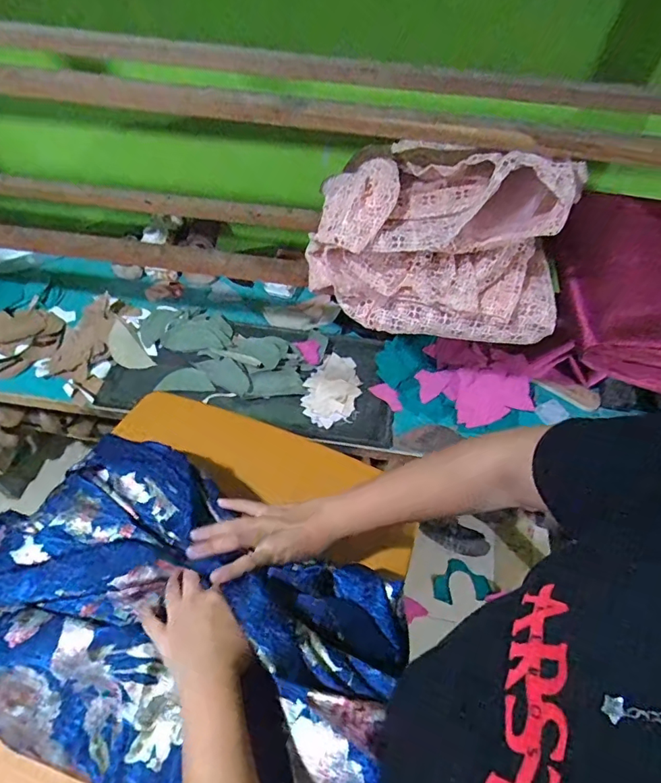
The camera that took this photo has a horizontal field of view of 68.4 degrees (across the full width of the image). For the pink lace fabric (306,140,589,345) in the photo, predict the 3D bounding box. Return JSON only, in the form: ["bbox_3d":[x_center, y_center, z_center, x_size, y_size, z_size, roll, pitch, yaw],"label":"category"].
[{"bbox_3d":[0.144,-0.203,0.638,0.340,0.209,0.166,8,54,8],"label":"pink lace fabric"}]

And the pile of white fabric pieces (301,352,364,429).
[{"bbox_3d":[0.006,-0.008,0.902,0.099,0.020,0.159,19,56,15],"label":"pile of white fabric pieces"}]

